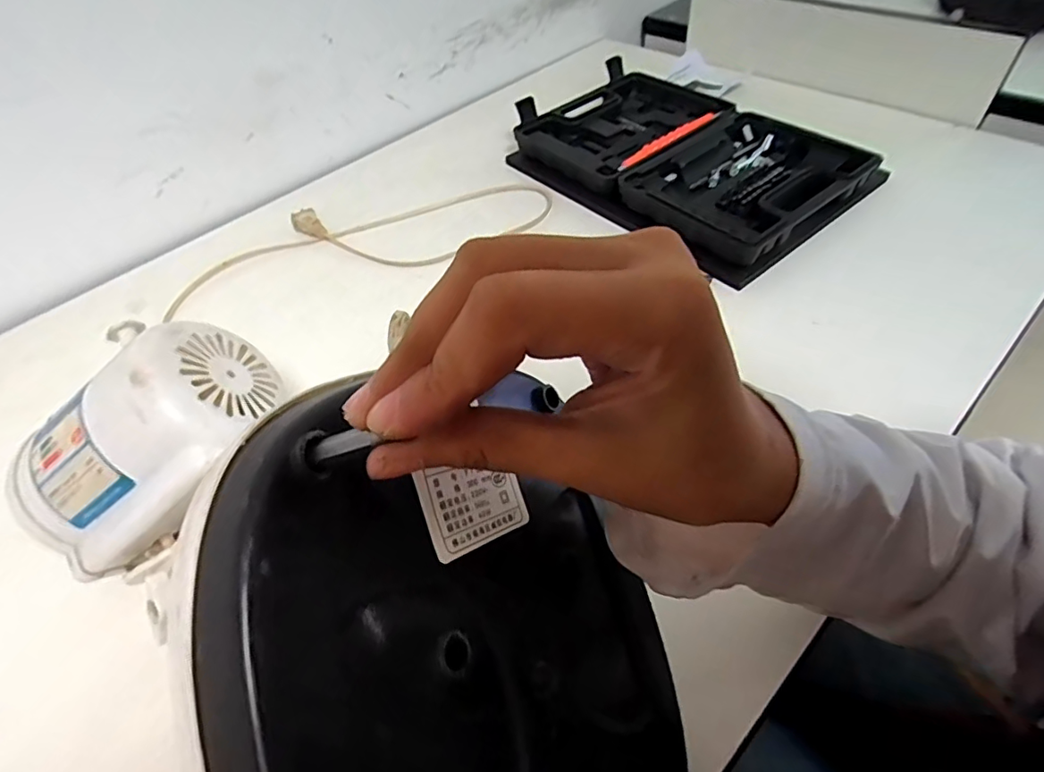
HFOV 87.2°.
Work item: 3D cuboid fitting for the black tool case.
[{"bbox_3d":[0.173,-0.256,0.616,0.235,0.043,0.357,-35,56,-19],"label":"black tool case"}]

